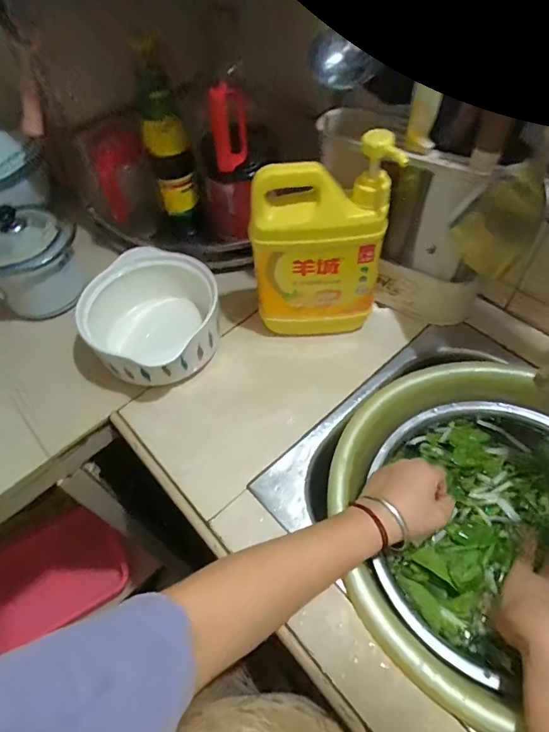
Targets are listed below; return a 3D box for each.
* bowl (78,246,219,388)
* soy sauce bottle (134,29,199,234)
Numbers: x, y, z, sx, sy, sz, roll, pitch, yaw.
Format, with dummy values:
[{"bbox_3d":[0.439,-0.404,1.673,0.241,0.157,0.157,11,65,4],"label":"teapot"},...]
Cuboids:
[{"bbox_3d":[-0.150,-0.054,0.556,0.159,0.106,0.155,-2,55,3],"label":"bowl"},{"bbox_3d":[-0.148,-0.303,0.599,0.055,0.248,0.049,-15,55,-5],"label":"soy sauce bottle"}]

